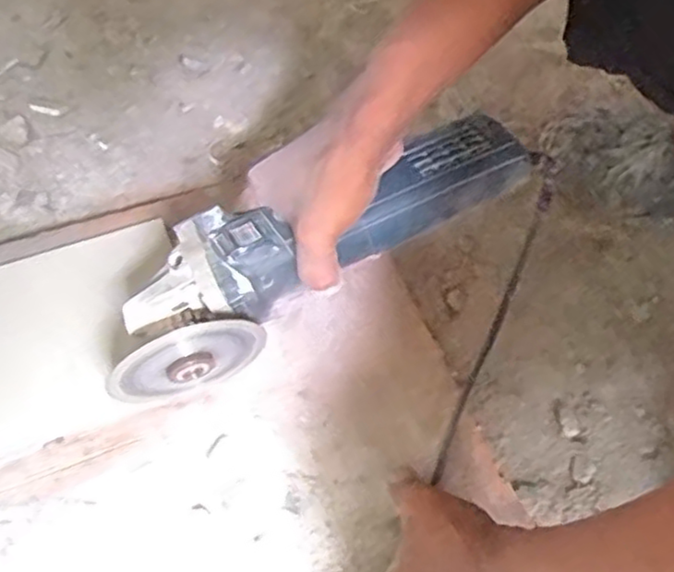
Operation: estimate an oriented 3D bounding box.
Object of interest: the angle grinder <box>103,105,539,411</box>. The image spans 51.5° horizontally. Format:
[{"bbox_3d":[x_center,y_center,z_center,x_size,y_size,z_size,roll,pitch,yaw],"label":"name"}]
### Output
[{"bbox_3d":[-0.017,-0.026,0.466,0.293,0.087,0.075,-31,63,-4],"label":"angle grinder"}]

